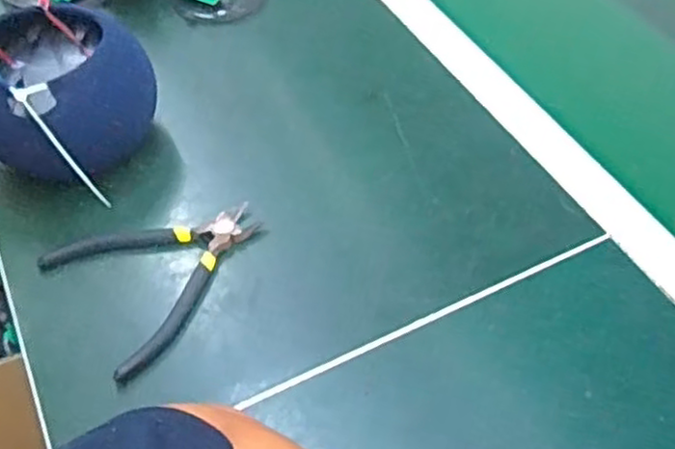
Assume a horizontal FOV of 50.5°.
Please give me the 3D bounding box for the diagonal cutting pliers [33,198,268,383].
[{"bbox_3d":[-0.122,0.026,0.511,0.140,0.011,0.121,-33,59,-25],"label":"diagonal cutting pliers"}]

